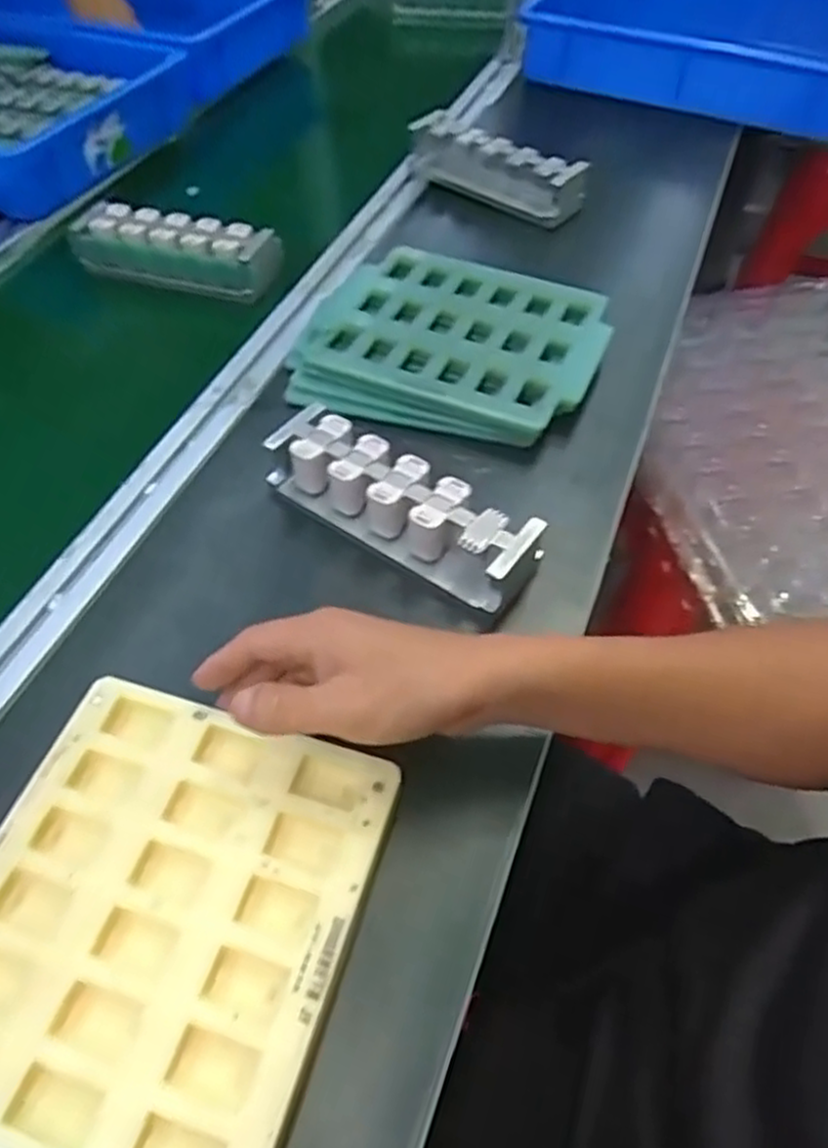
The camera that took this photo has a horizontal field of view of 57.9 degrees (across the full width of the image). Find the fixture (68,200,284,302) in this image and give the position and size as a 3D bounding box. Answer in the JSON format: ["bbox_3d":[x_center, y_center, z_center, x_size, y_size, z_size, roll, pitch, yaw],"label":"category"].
[{"bbox_3d":[-0.232,-0.308,0.716,0.213,0.052,0.060,17,55,14],"label":"fixture"}]

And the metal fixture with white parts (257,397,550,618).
[{"bbox_3d":[-0.008,-0.046,0.495,0.192,0.049,0.061,29,59,22],"label":"metal fixture with white parts"}]

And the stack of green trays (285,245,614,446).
[{"bbox_3d":[0.030,-0.193,0.621,0.244,0.035,0.196,13,54,11],"label":"stack of green trays"}]

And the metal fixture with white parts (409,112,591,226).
[{"bbox_3d":[0.078,-0.422,0.776,0.199,0.056,0.048,30,59,22],"label":"metal fixture with white parts"}]

